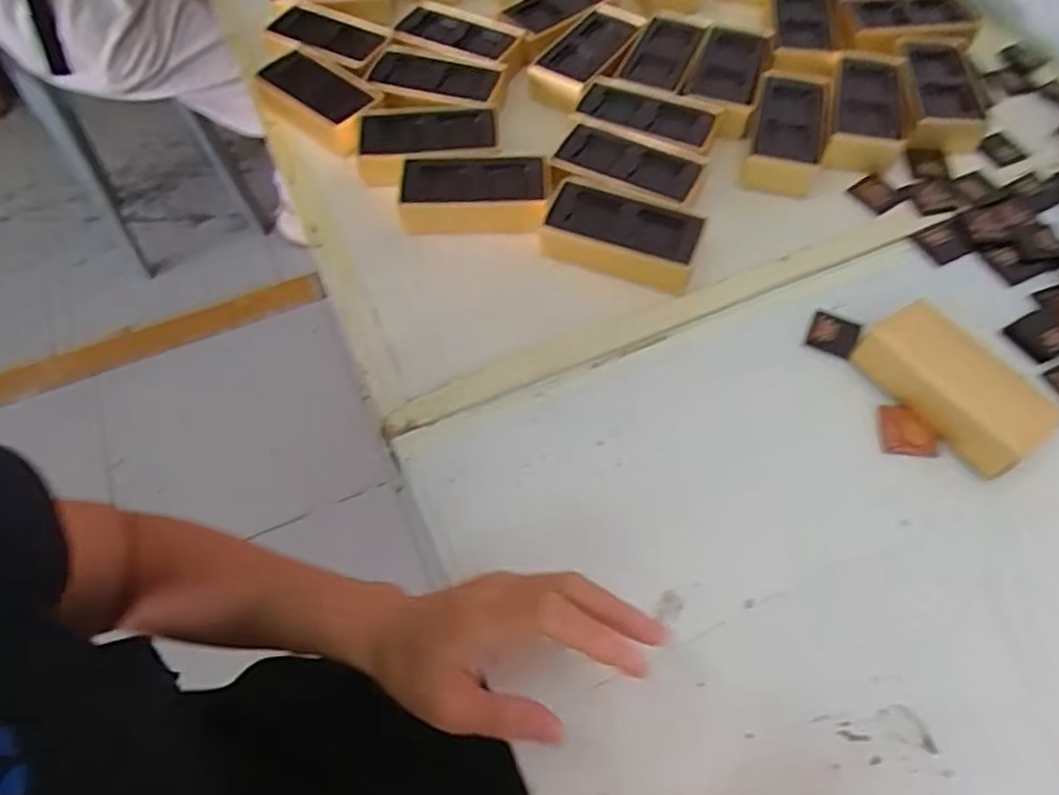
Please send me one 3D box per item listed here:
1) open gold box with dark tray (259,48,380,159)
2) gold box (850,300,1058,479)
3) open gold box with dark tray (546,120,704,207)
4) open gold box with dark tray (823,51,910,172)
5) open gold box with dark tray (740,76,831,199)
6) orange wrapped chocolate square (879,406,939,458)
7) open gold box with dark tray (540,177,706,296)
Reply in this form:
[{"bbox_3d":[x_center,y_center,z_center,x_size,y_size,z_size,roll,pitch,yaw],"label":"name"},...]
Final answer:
[{"bbox_3d":[-0.184,-0.263,0.620,0.115,0.027,0.061,34,65,20],"label":"open gold box with dark tray"},{"bbox_3d":[0.274,-0.007,0.454,0.057,0.031,0.115,-32,63,-17],"label":"gold box"},{"bbox_3d":[0.079,-0.178,0.562,0.110,0.032,0.067,21,61,13],"label":"open gold box with dark tray"},{"bbox_3d":[0.281,-0.239,0.593,0.058,0.028,0.125,13,60,8],"label":"open gold box with dark tray"},{"bbox_3d":[0.214,-0.222,0.585,0.058,0.034,0.117,14,60,9],"label":"open gold box with dark tray"},{"bbox_3d":[0.242,0.021,0.451,0.033,0.005,0.033,7,59,5],"label":"orange wrapped chocolate square"},{"bbox_3d":[0.069,-0.120,0.527,0.112,0.032,0.062,17,60,11],"label":"open gold box with dark tray"}]

